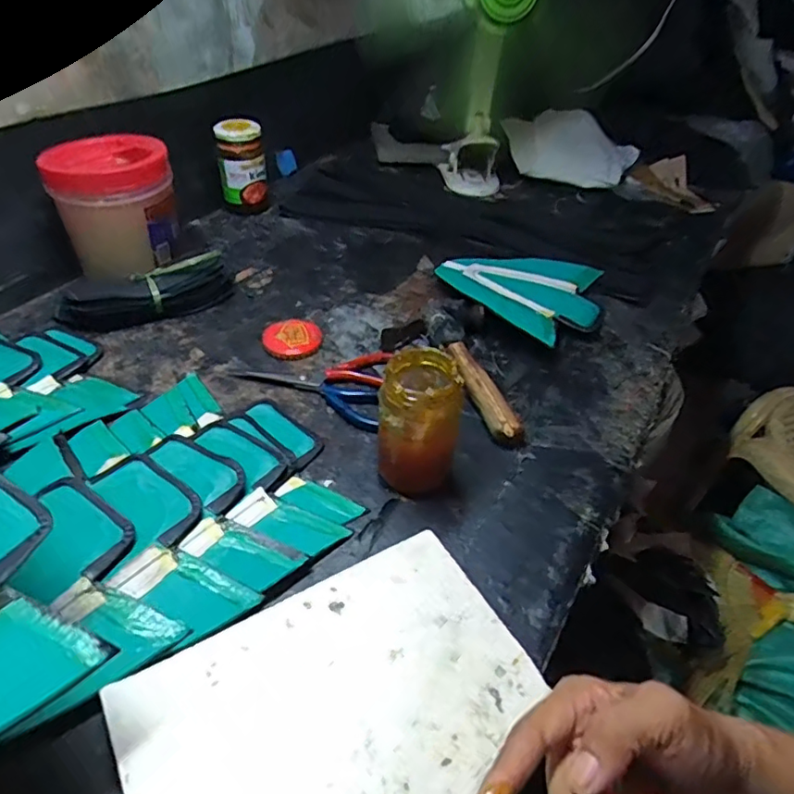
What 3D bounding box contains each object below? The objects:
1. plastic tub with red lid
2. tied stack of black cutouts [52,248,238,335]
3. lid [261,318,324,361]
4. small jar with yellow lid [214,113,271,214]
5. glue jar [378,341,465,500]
[{"bbox_3d":[-0.301,-0.196,0.628,0.120,0.139,0.108,-14,46,-20],"label":"plastic tub with red lid"},{"bbox_3d":[-0.261,-0.115,0.606,0.179,0.051,0.062,-18,48,-23],"label":"tied stack of black cutouts"},{"bbox_3d":[-0.107,-0.059,0.591,0.059,0.013,0.052,-14,46,-20],"label":"lid"},{"bbox_3d":[-0.208,-0.310,0.778,0.060,0.112,0.057,-7,44,-13],"label":"small jar with yellow lid"},{"bbox_3d":[0.017,0.021,0.440,0.057,0.112,0.051,10,43,5],"label":"glue jar"}]

